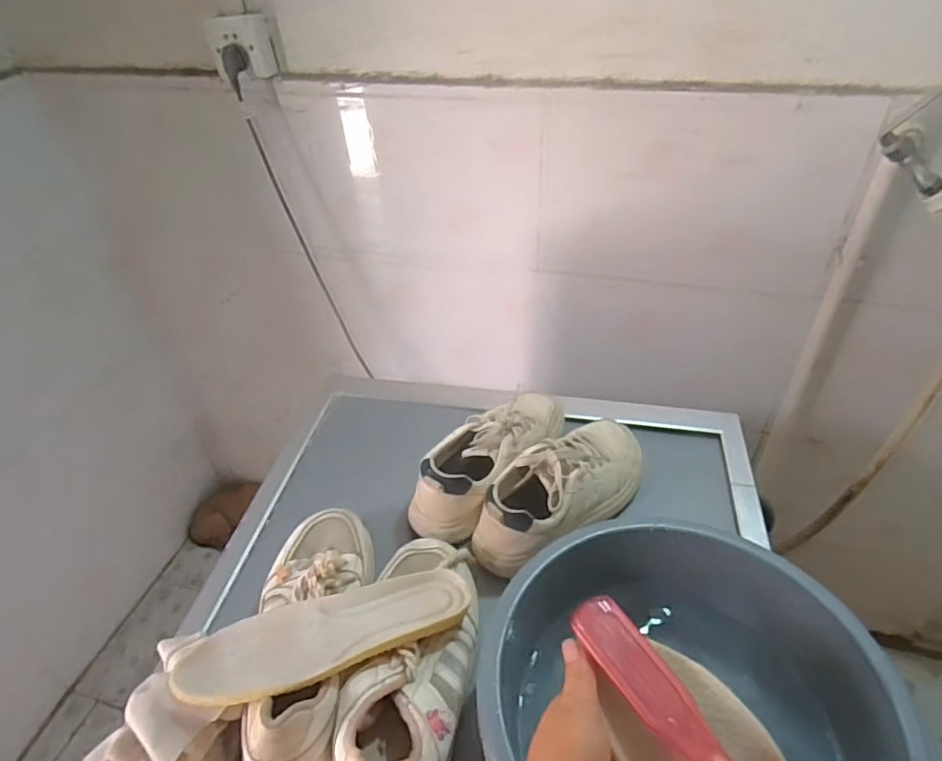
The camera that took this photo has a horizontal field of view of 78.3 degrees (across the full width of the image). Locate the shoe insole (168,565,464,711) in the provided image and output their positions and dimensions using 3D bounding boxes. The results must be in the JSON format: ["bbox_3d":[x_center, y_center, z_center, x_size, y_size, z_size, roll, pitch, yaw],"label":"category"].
[{"bbox_3d":[-0.117,0.214,0.485,0.237,0.029,0.071,-14,43,-14],"label":"shoe insole"}]

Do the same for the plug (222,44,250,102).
[{"bbox_3d":[-0.370,-0.493,0.923,0.038,0.071,0.030,-17,42,-16],"label":"plug"}]

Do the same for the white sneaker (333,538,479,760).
[{"bbox_3d":[-0.051,0.241,0.490,0.096,0.080,0.250,3,40,8],"label":"white sneaker"}]

